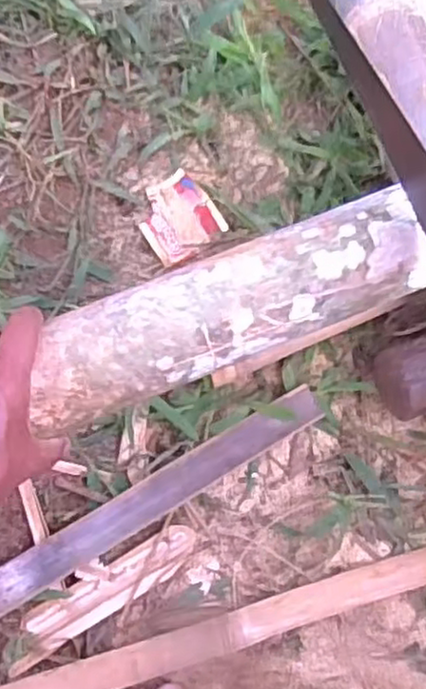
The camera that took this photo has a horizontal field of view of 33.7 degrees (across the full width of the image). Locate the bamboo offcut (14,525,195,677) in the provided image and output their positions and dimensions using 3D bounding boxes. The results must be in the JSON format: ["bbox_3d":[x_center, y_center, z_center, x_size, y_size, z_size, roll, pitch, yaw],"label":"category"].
[{"bbox_3d":[-0.094,0.208,0.595,0.172,0.008,0.043,-31,73,-10],"label":"bamboo offcut"}]

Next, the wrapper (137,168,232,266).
[{"bbox_3d":[-0.035,-0.127,0.707,0.075,0.014,0.090,-31,73,-10],"label":"wrapper"}]

